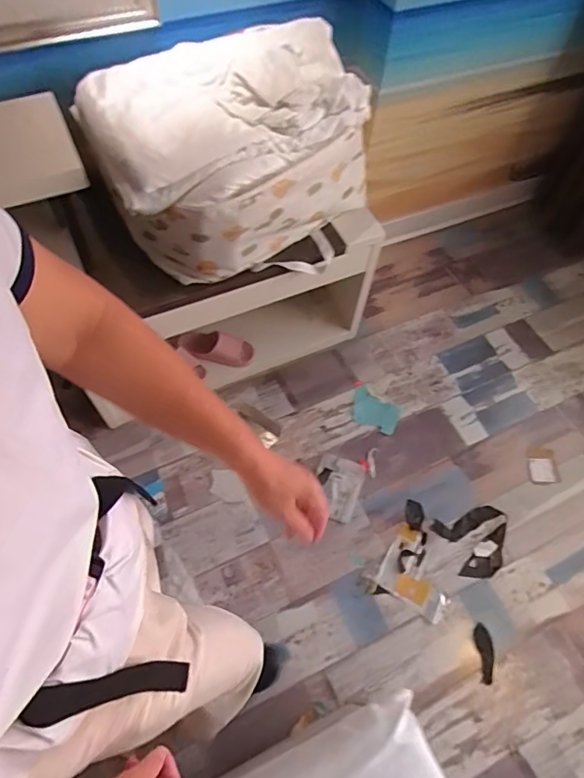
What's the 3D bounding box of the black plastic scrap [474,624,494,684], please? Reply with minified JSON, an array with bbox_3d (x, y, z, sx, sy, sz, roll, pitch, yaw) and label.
[{"bbox_3d":[0.502,0.686,1.258,0.044,0.010,0.135,0,61,-1],"label":"black plastic scrap"}]

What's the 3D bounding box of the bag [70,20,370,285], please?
[{"bbox_3d":[-0.152,-0.565,1.193,0.602,0.342,0.469,-17,62,-12],"label":"bag"}]

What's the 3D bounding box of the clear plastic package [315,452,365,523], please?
[{"bbox_3d":[0.134,0.294,1.463,0.138,0.016,0.191,20,62,10],"label":"clear plastic package"}]

